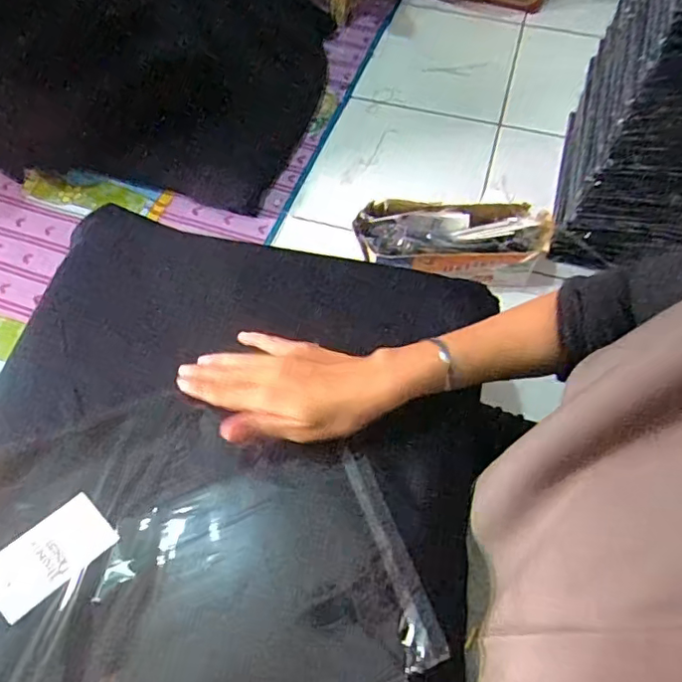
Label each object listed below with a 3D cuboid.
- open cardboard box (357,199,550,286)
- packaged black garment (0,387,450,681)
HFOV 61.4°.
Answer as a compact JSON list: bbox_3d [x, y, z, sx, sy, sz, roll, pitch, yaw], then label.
[{"bbox_3d":[0.157,-0.140,0.807,0.268,0.087,0.106,-2,61,1],"label":"open cardboard box"},{"bbox_3d":[-0.136,0.155,0.401,0.341,0.028,0.255,-18,59,-12],"label":"packaged black garment"}]

